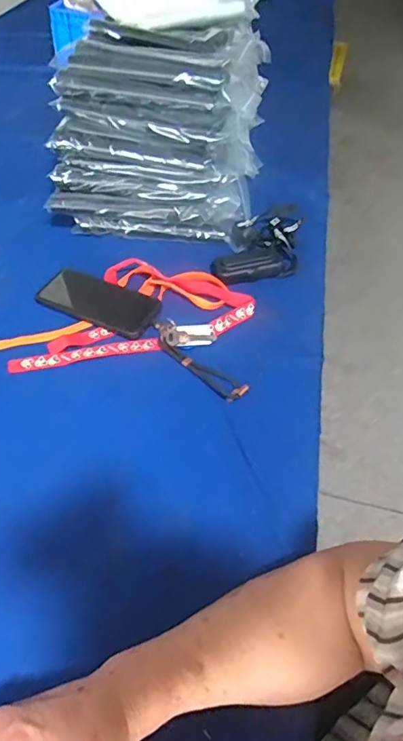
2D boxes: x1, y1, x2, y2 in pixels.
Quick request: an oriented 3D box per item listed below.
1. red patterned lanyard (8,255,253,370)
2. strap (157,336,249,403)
[{"bbox_3d":[-0.099,-0.094,0.697,0.332,0.017,0.172,-11,51,-16],"label":"red patterned lanyard"},{"bbox_3d":[-0.002,-0.006,0.636,0.137,0.009,0.033,36,55,23],"label":"strap"}]

